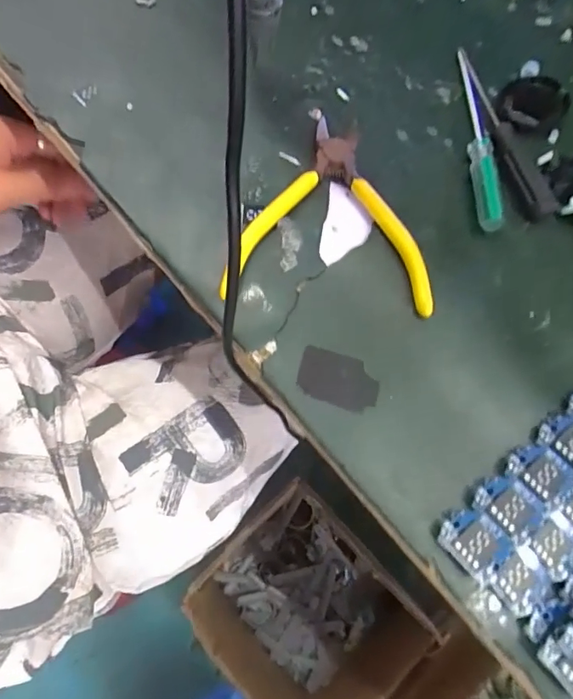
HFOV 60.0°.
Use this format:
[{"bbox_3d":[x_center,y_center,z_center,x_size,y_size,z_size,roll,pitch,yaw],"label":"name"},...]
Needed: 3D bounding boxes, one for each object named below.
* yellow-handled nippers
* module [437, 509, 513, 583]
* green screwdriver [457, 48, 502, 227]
[{"bbox_3d":[0.027,-0.075,0.262,0.104,0.012,0.108,9,73,4],"label":"yellow-handled nippers"},{"bbox_3d":[0.080,0.083,0.213,0.020,0.005,0.026,-40,76,-11],"label":"module"},{"bbox_3d":[0.107,-0.121,0.278,0.013,0.014,0.118,0,72,1],"label":"green screwdriver"}]

